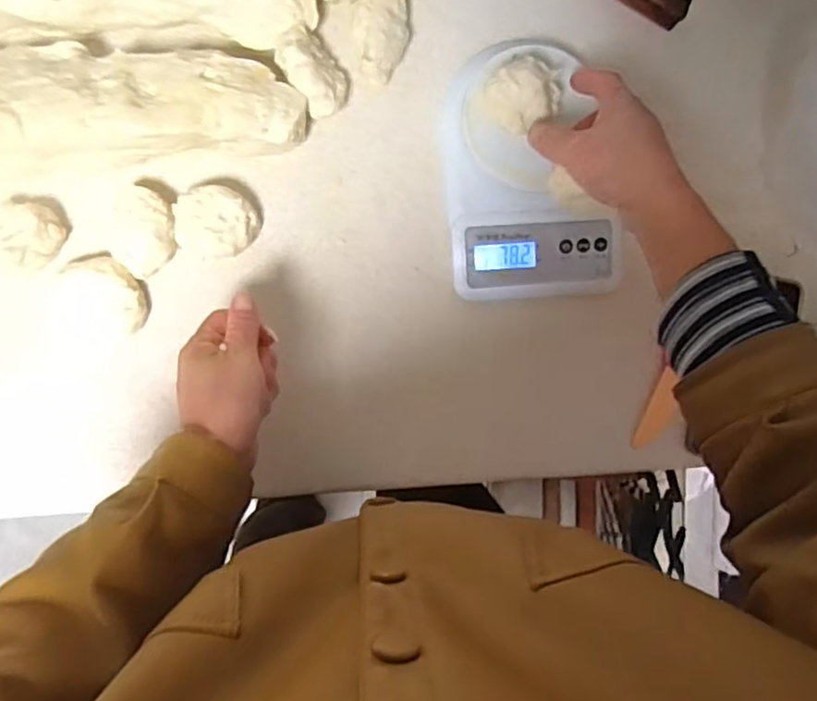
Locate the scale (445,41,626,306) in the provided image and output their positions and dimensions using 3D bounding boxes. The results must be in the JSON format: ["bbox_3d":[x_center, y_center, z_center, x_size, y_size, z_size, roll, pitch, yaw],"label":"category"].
[{"bbox_3d":[0.100,-0.151,0.545,0.147,0.031,0.212,-4,91,-7],"label":"scale"}]

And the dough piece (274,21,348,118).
[{"bbox_3d":[-0.075,-0.220,0.523,0.045,0.032,0.069,-36,94,-5],"label":"dough piece"}]

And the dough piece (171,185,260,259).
[{"bbox_3d":[-0.151,-0.100,0.521,0.062,0.025,0.052,5,90,-7],"label":"dough piece"}]

